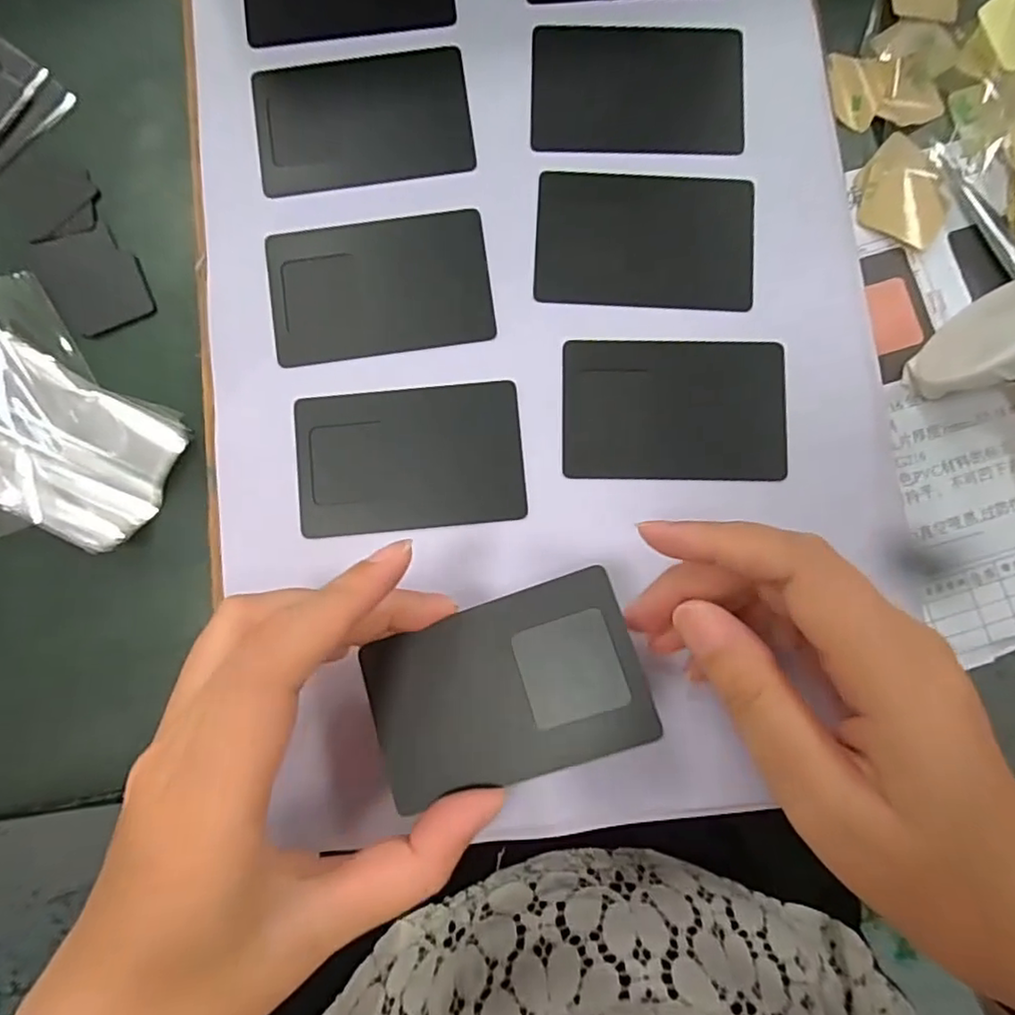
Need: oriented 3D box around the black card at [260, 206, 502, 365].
[{"bbox_3d":[-0.050,-0.087,0.242,0.084,0.004,0.054,-9,85,0],"label":"black card"}]

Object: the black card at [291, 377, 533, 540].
[{"bbox_3d":[-0.037,-0.019,0.235,0.084,0.004,0.054,-5,85,0],"label":"black card"}]

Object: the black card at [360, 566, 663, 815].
[{"bbox_3d":[-0.002,0.056,0.189,0.084,0.004,0.050,-20,74,7],"label":"black card"}]

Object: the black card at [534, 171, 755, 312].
[{"bbox_3d":[0.054,-0.106,0.243,0.084,0.004,0.054,3,85,1],"label":"black card"}]

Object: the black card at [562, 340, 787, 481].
[{"bbox_3d":[0.064,-0.038,0.237,0.084,0.004,0.054,0,85,1],"label":"black card"}]

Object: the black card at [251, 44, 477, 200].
[{"bbox_3d":[-0.058,-0.156,0.247,0.084,0.004,0.052,-8,85,0],"label":"black card"}]

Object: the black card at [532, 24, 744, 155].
[{"bbox_3d":[0.052,-0.169,0.249,0.083,0.004,0.052,0,85,0],"label":"black card"}]

